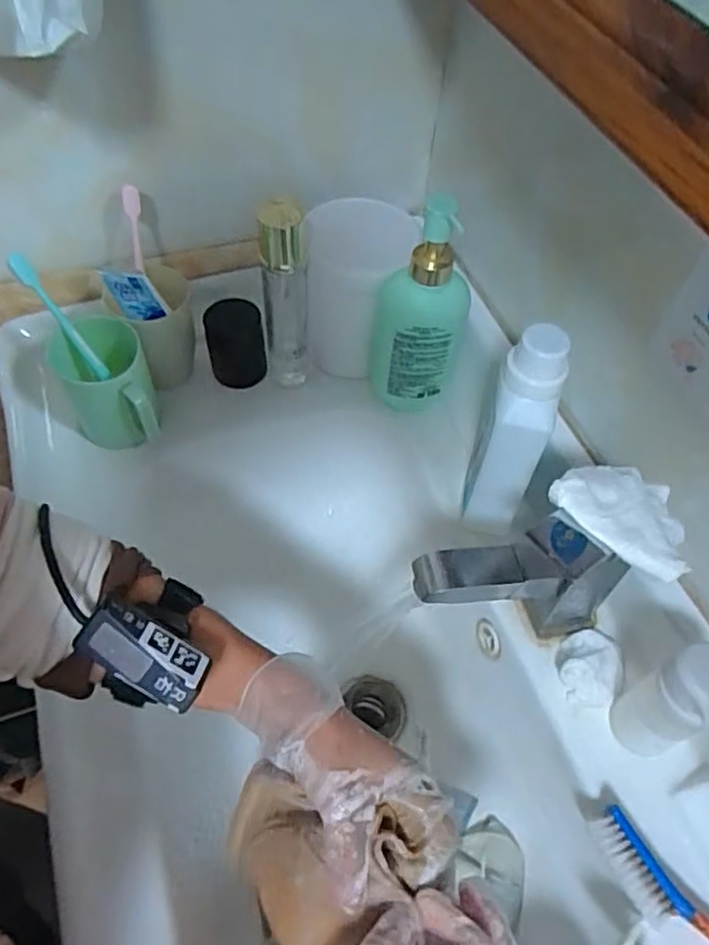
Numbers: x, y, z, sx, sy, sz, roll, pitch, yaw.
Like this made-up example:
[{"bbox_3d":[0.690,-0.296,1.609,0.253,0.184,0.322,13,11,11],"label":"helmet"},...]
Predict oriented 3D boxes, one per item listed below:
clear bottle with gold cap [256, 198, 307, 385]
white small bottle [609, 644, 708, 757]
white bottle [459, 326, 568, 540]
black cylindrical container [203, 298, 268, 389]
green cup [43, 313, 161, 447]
[{"bbox_3d":[-0.066,-0.156,0.623,0.041,0.210,0.035,3,56,-2],"label":"clear bottle with gold cap"},{"bbox_3d":[0.212,0.158,0.443,0.038,0.145,0.044,-20,59,-17],"label":"white small bottle"},{"bbox_3d":[0.124,-0.033,0.515,0.048,0.183,0.062,17,56,7],"label":"white bottle"},{"bbox_3d":[-0.121,-0.129,0.674,0.056,0.081,0.052,2,56,-3],"label":"black cylindrical container"},{"bbox_3d":[-0.223,-0.069,0.598,0.079,0.105,0.092,-16,58,-14],"label":"green cup"}]

